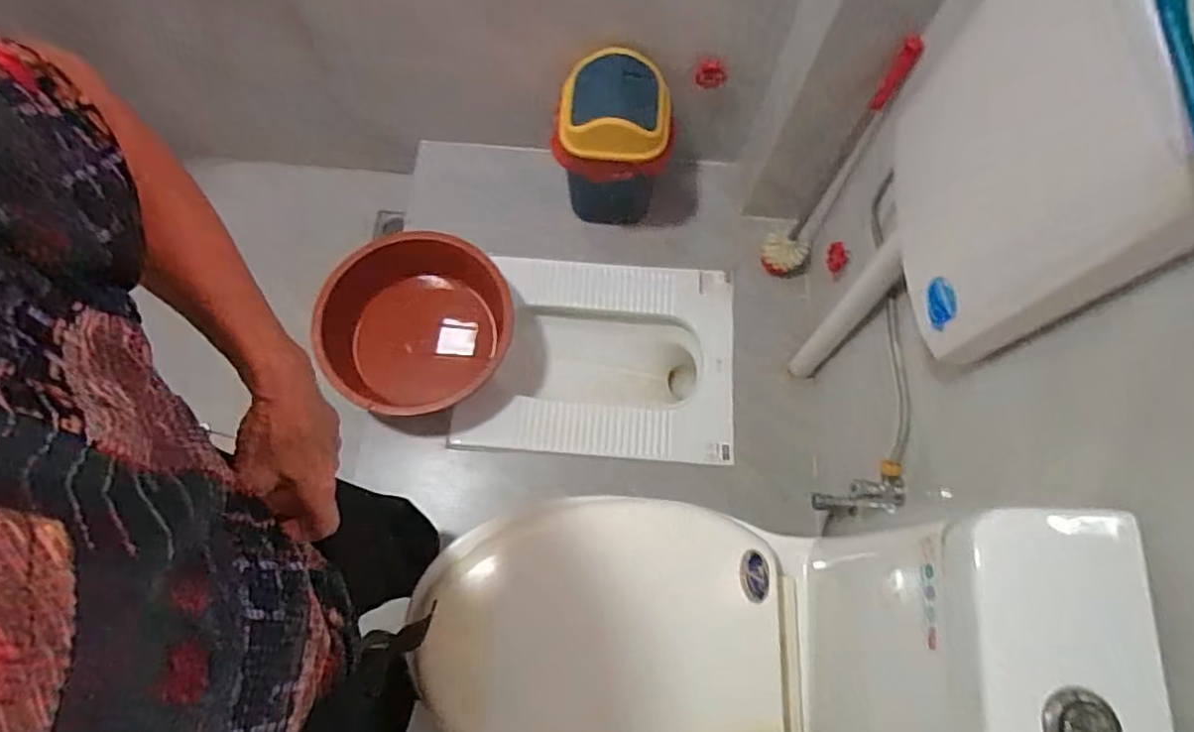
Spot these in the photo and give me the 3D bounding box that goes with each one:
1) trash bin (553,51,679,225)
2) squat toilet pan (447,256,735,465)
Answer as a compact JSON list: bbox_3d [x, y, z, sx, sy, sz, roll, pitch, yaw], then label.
[{"bbox_3d":[0.031,-0.458,1.311,0.228,0.324,0.191,3,71,-1],"label":"trash bin"},{"bbox_3d":[0.003,0.002,1.407,0.567,0.171,0.436,4,71,-1],"label":"squat toilet pan"}]

